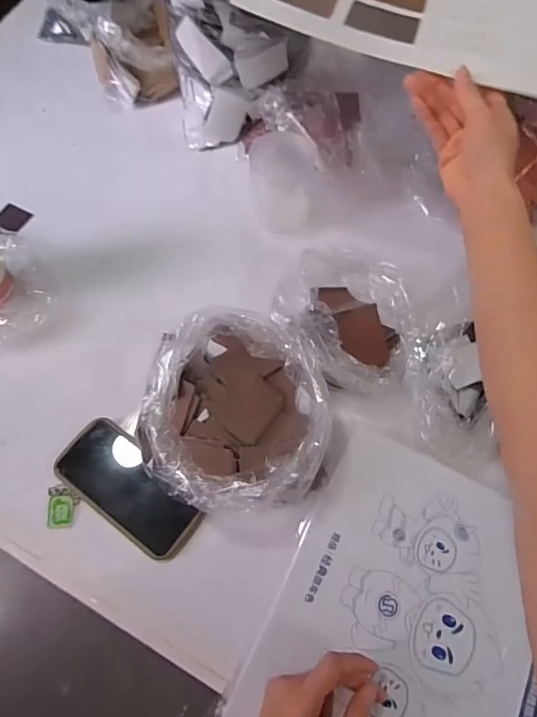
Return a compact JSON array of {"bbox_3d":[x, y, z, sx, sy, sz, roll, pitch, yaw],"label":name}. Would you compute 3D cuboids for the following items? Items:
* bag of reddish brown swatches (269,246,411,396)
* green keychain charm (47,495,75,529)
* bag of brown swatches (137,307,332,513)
[{"bbox_3d":[0.087,-0.055,0.563,0.151,0.062,0.197,1,67,2],"label":"bag of reddish brown swatches"},{"bbox_3d":[-0.228,0.167,0.517,0.029,0.004,0.034,-1,67,1],"label":"green keychain charm"},{"bbox_3d":[-0.031,0.063,0.495,0.189,0.102,0.191,19,68,9],"label":"bag of brown swatches"}]

